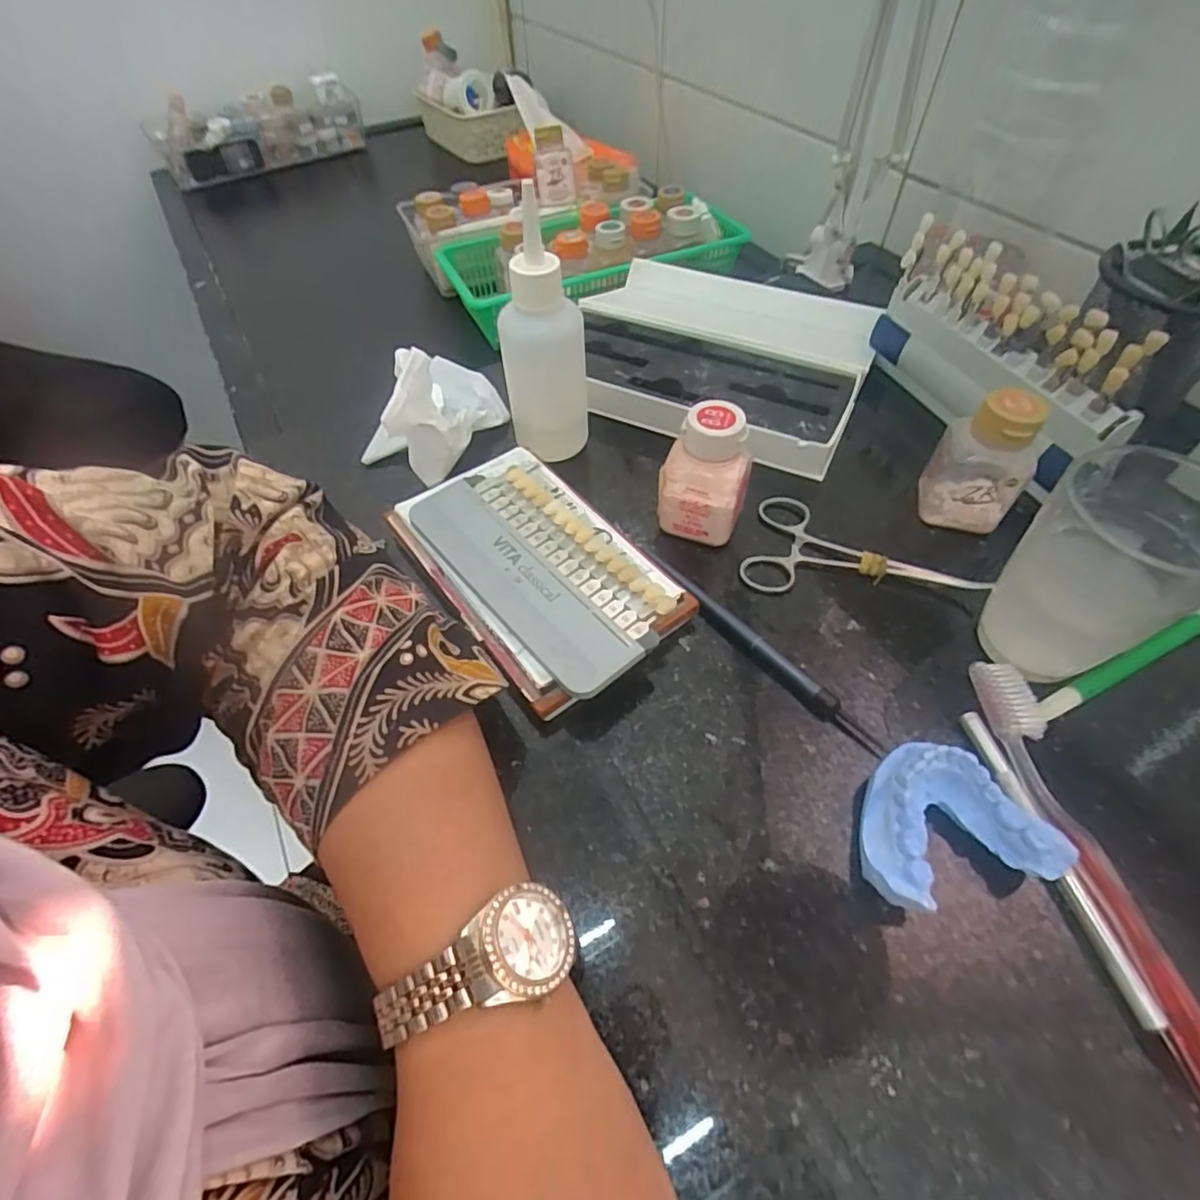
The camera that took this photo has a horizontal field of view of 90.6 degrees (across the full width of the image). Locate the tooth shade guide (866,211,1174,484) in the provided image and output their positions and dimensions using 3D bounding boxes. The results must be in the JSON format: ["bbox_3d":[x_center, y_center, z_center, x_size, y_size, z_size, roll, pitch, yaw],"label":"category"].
[{"bbox_3d":[0.234,-0.147,0.363,0.024,0.097,0.174,-19,55,-11],"label":"tooth shade guide"}]

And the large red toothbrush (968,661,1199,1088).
[{"bbox_3d":[0.193,0.108,0.226,0.022,0.007,0.189,-6,54,-2],"label":"large red toothbrush"}]

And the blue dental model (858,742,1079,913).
[{"bbox_3d":[0.133,0.085,0.231,0.068,0.030,0.055,-11,54,-6],"label":"blue dental model"}]

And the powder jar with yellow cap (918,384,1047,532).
[{"bbox_3d":[0.205,-0.075,0.318,0.041,0.067,0.036,8,55,8],"label":"powder jar with yellow cap"}]

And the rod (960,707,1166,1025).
[{"bbox_3d":[0.176,0.098,0.234,0.010,0.006,0.115,-11,54,-5],"label":"rod"}]

